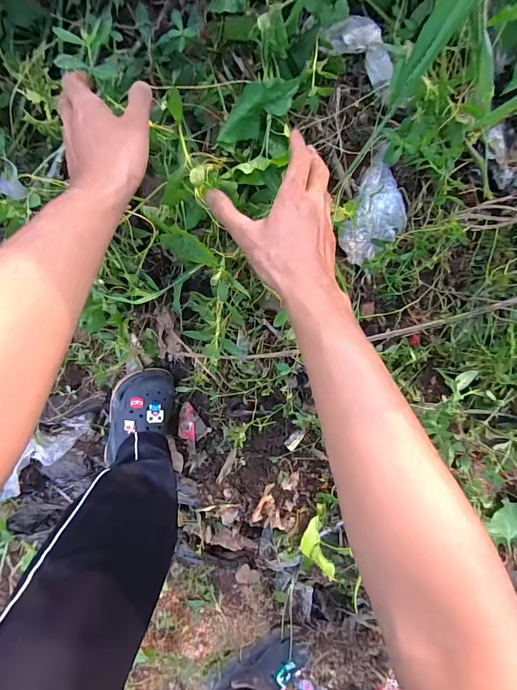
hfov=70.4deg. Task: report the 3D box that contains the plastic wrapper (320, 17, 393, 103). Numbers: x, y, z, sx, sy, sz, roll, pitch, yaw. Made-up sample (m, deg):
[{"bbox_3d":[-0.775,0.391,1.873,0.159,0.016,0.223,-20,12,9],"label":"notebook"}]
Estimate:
[{"bbox_3d":[0.136,-0.380,0.479,0.107,0.038,0.051,25,89,-2],"label":"plastic wrapper"}]

